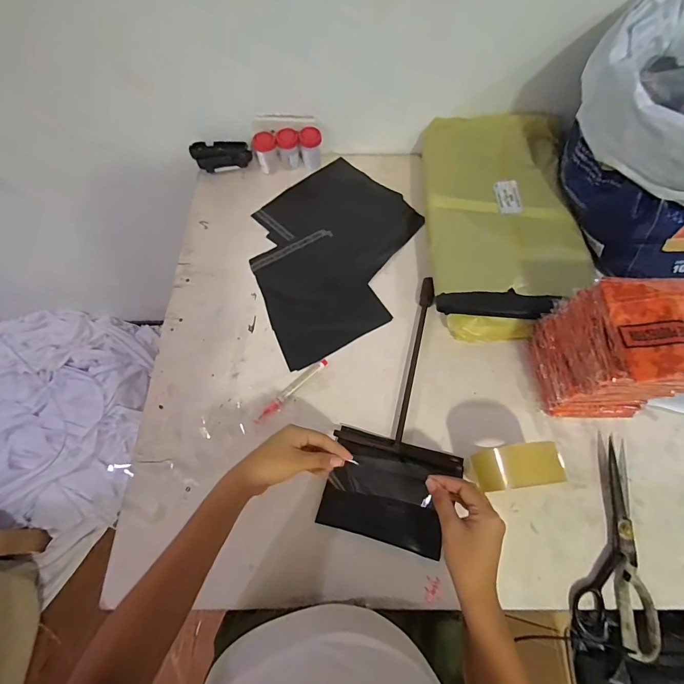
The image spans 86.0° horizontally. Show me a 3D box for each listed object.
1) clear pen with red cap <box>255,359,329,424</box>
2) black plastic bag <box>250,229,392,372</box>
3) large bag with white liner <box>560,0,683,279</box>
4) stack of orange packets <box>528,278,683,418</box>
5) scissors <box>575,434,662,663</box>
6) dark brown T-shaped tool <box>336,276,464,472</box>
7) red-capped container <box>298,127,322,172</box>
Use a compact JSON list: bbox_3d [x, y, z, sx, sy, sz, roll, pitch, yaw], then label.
[{"bbox_3d":[-0.076,0.073,0.561,0.017,0.008,0.139,42,72,17],"label":"clear pen with red cap"},{"bbox_3d":[-0.052,-0.089,0.634,0.180,0.012,0.231,-27,68,-12],"label":"black plastic bag"},{"bbox_3d":[0.505,-0.312,0.547,0.311,0.237,0.325,38,72,15],"label":"large bag with white liner"},{"bbox_3d":[0.363,0.015,0.489,0.129,0.192,0.131,0,65,0],"label":"stack of orange packets"},{"bbox_3d":[0.366,0.257,0.475,0.090,0.019,0.241,20,67,9],"label":"scissors"},{"bbox_3d":[0.118,0.029,0.573,0.177,0.022,0.294,15,66,6],"label":"dark brown T-shaped tool"},{"bbox_3d":[-0.062,-0.386,0.739,0.041,0.078,0.036,-4,65,-2],"label":"red-capped container"}]

